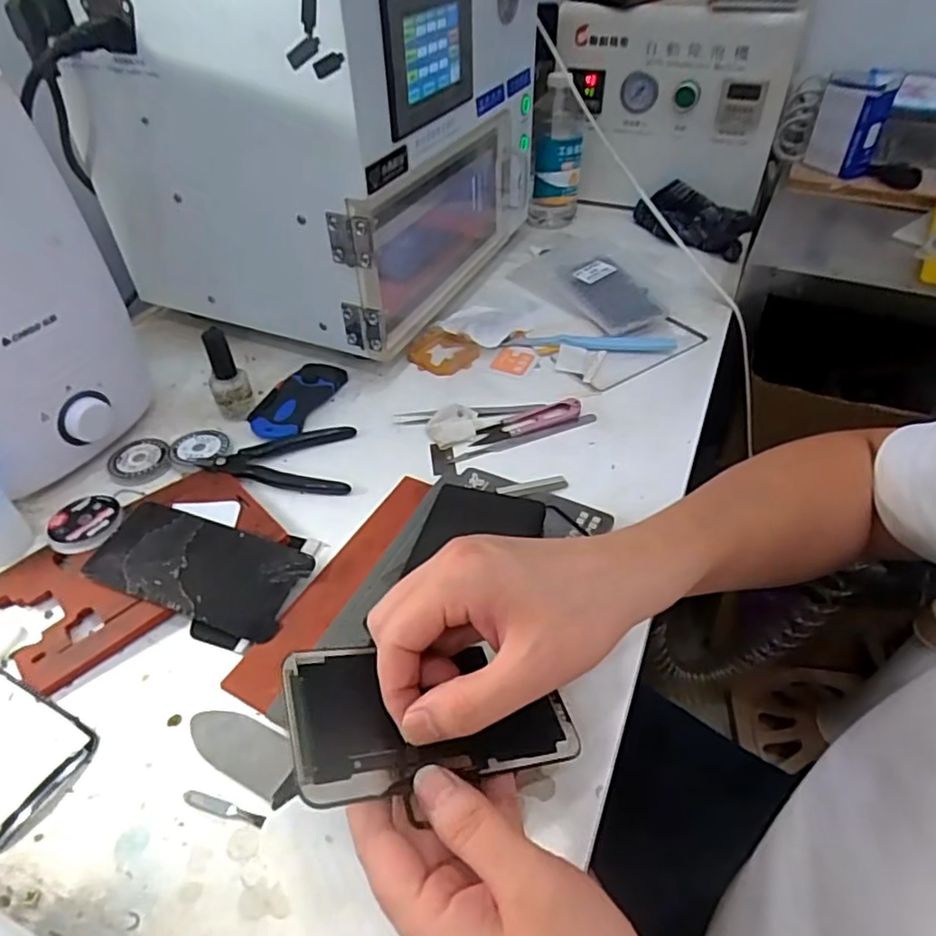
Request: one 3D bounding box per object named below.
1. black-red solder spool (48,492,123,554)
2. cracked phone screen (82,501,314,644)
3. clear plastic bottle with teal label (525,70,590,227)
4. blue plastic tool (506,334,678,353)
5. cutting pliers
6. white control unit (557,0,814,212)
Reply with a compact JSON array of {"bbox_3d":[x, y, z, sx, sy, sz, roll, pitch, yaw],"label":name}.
[{"bbox_3d":[-0.269,0.037,0.433,0.046,0.007,0.049,-23,47,-22],"label":"black-red solder spool"},{"bbox_3d":[-0.178,0.064,0.408,0.139,0.006,0.066,16,50,11],"label":"cracked phone screen"},{"bbox_3d":[0.114,-0.400,0.791,0.066,0.170,0.073,4,43,6],"label":"clear plastic bottle with teal label"},{"bbox_3d":[0.121,-0.123,0.606,0.163,0.010,0.021,2,43,4],"label":"blue plastic tool"},{"bbox_3d":[-0.151,-0.007,0.489,0.115,0.007,0.070,-3,43,-2],"label":"cutting pliers"},{"bbox_3d":[0.273,-0.504,0.815,0.284,0.260,0.229,15,45,17],"label":"white control unit"}]

